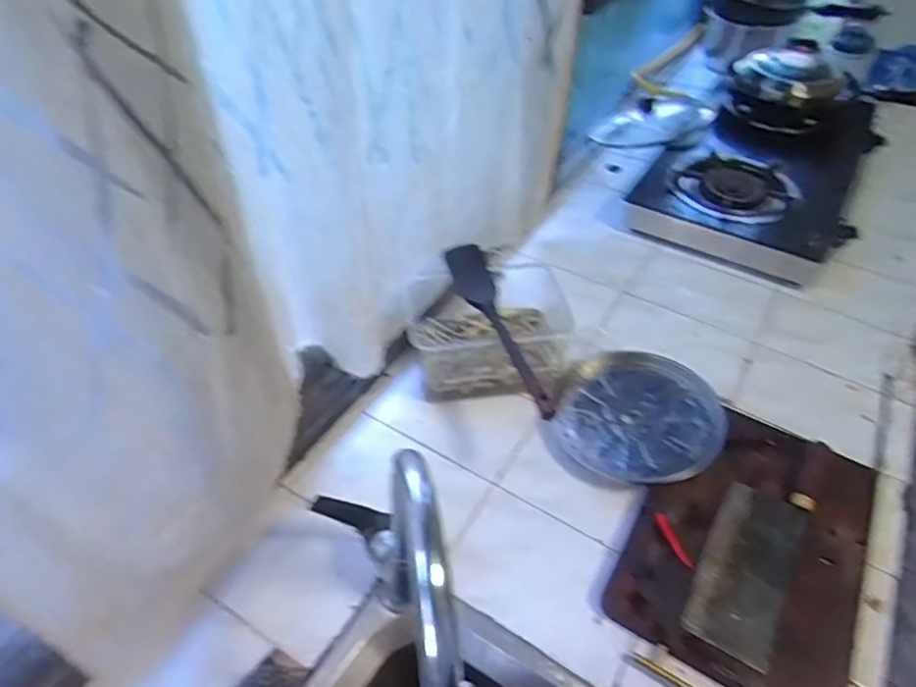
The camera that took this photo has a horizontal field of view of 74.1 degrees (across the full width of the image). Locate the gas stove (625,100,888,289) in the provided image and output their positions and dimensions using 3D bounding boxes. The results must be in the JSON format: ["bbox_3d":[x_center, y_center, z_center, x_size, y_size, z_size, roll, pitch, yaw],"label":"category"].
[{"bbox_3d":[0.613,-0.347,1.197,0.331,0.081,0.601,29,53,24],"label":"gas stove"}]

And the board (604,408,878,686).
[{"bbox_3d":[0.348,0.224,0.713,0.238,0.037,0.334,24,52,20],"label":"board"}]

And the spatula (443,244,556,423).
[{"bbox_3d":[0.044,-0.026,0.781,0.052,0.021,0.302,-10,48,-10],"label":"spatula"}]

